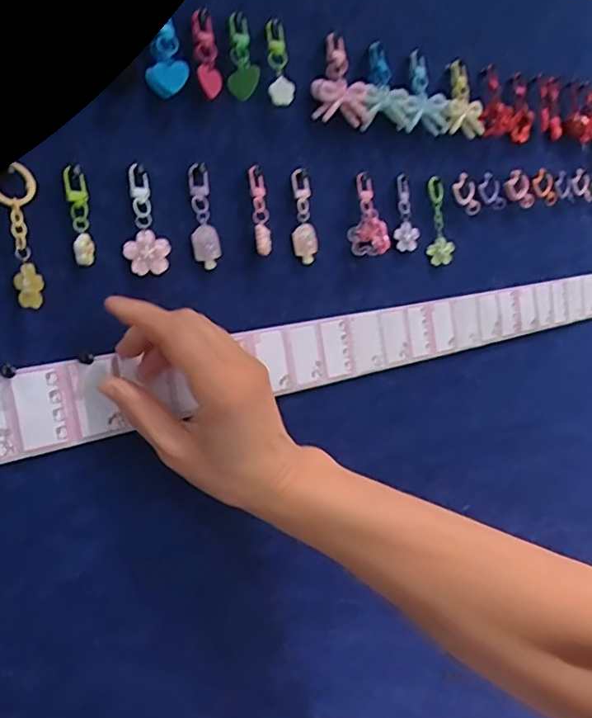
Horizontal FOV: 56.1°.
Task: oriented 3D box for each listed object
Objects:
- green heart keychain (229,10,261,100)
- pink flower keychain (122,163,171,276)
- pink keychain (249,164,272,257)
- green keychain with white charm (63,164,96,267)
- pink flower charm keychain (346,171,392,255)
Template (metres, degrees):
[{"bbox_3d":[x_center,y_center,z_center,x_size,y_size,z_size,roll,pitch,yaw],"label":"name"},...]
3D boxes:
[{"bbox_3d":[-0.037,-0.209,0.382,0.021,0.052,0.010,-7,6,-4],"label":"green heart keychain"},{"bbox_3d":[-0.098,-0.088,0.355,0.028,0.066,0.006,-9,7,-25],"label":"pink flower keychain"},{"bbox_3d":[-0.026,-0.105,0.394,0.011,0.059,0.011,-6,6,1],"label":"pink keychain"},{"bbox_3d":[-0.129,-0.086,0.332,0.012,0.056,0.009,-8,6,-14],"label":"green keychain with white charm"},{"bbox_3d":[0.057,-0.116,0.445,0.032,0.062,0.011,-4,7,20],"label":"pink flower charm keychain"}]

